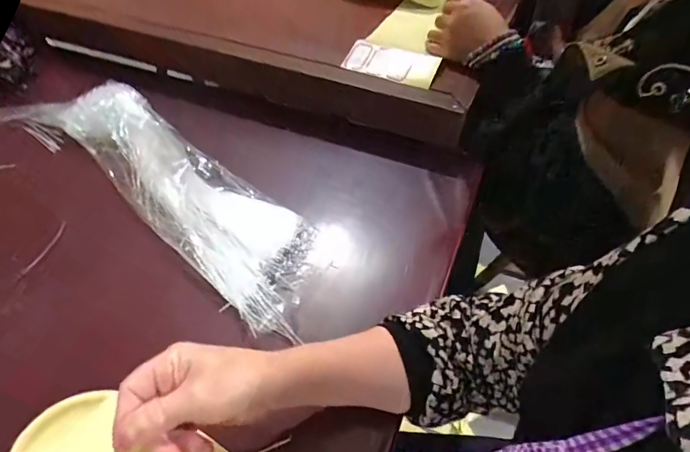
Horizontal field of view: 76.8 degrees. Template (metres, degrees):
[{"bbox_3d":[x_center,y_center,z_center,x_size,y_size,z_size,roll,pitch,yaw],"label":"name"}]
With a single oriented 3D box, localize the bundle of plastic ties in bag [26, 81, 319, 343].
[{"bbox_3d":[-0.236,-0.068,0.577,0.537,0.053,0.132,33,55,25],"label":"bundle of plastic ties in bag"}]

